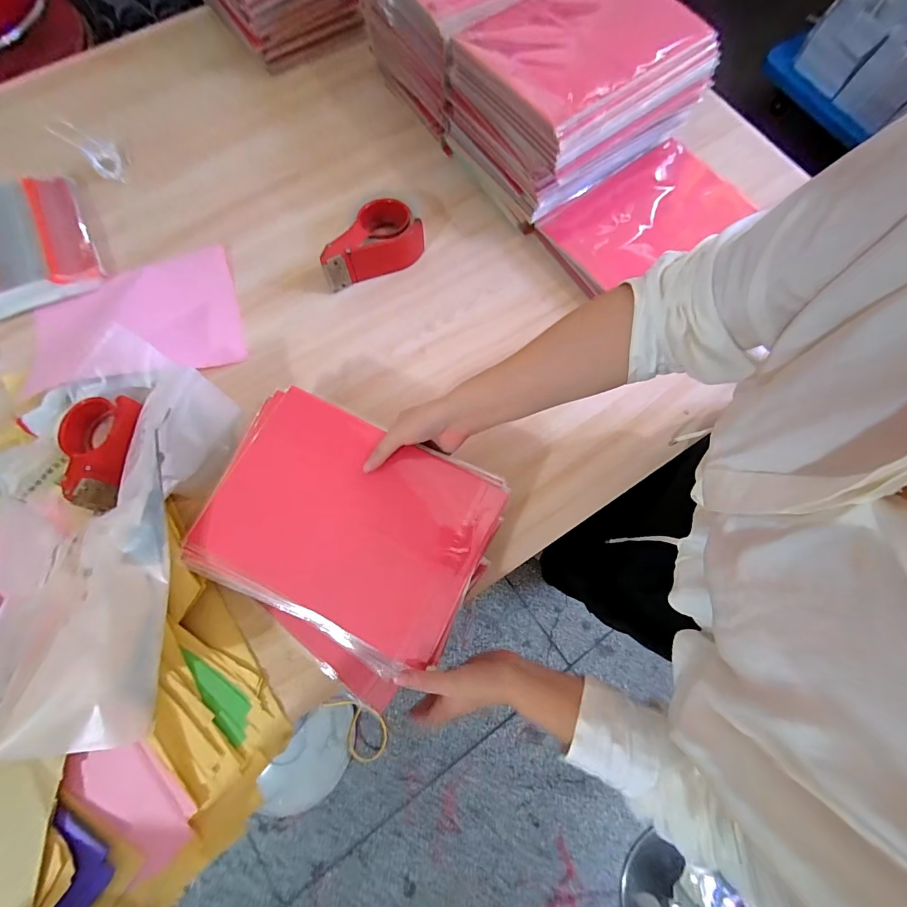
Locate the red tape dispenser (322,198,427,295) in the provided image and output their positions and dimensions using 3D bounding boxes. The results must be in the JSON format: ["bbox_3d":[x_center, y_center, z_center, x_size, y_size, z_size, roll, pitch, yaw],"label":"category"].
[{"bbox_3d":[-0.128,-0.323,0.600,0.158,0.057,0.096,-22,74,-5],"label":"red tape dispenser"}]

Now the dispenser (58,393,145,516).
[{"bbox_3d":[-0.455,-0.005,0.498,0.077,0.041,0.148,6,75,1],"label":"dispenser"}]

